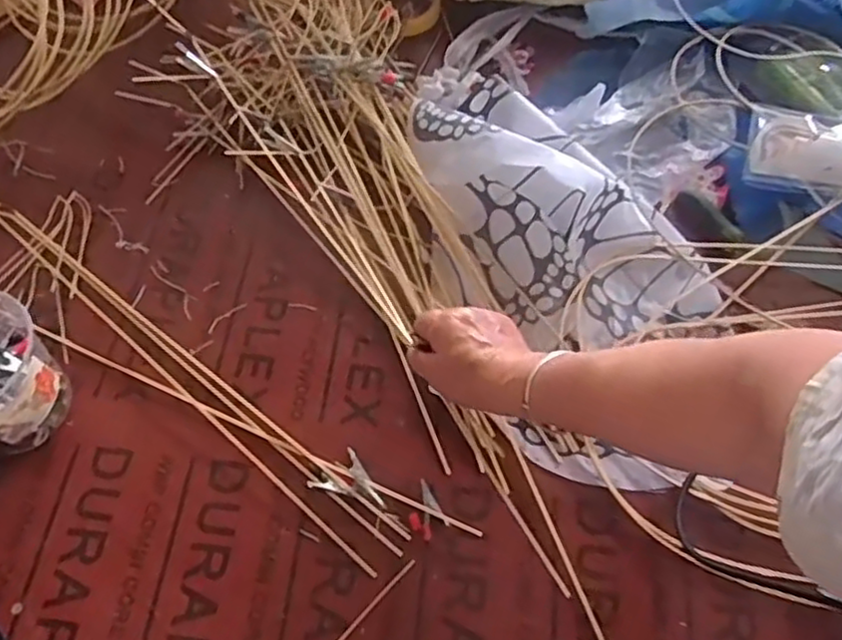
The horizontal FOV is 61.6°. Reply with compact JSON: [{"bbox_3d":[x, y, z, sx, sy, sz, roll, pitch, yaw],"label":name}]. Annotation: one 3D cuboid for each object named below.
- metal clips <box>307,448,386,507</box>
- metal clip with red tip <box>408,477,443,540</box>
[{"bbox_3d":[-0.059,0.129,0.597,0.066,0.004,0.038,13,61,8],"label":"metal clips"},{"bbox_3d":[0.002,0.156,0.578,0.027,0.004,0.044,-24,65,-14],"label":"metal clip with red tip"}]

